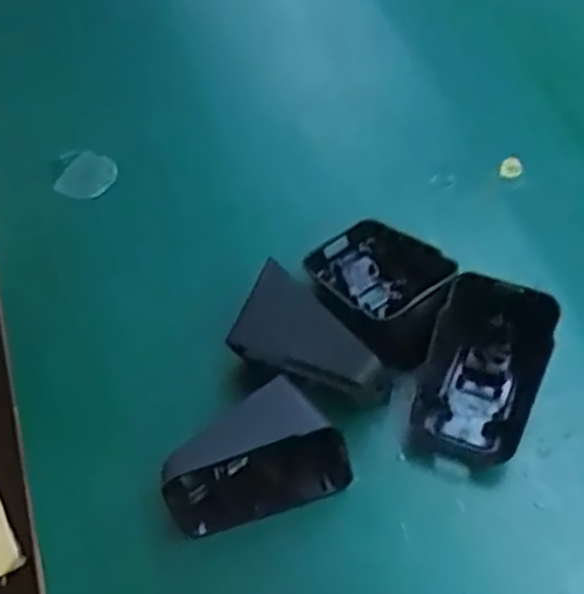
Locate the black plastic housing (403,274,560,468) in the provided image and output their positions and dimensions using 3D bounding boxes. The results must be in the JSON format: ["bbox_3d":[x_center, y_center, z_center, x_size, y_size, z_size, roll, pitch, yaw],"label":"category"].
[{"bbox_3d":[0.078,0.030,0.324,0.048,0.025,0.074,16,102,7],"label":"black plastic housing"}]

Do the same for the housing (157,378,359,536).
[{"bbox_3d":[-0.016,0.060,0.306,0.069,0.048,0.035,-19,59,-9],"label":"housing"}]

